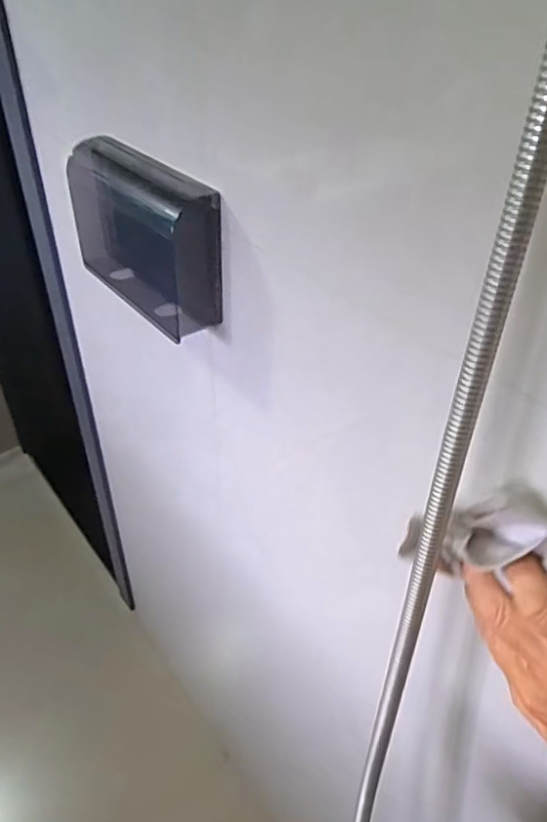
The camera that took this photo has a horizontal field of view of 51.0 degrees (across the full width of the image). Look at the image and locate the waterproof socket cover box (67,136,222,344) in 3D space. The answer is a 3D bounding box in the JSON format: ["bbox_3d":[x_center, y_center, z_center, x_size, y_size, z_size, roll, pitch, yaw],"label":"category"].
[{"bbox_3d":[-0.124,-0.164,0.532,0.051,0.127,0.208,-26,47,-29],"label":"waterproof socket cover box"}]

